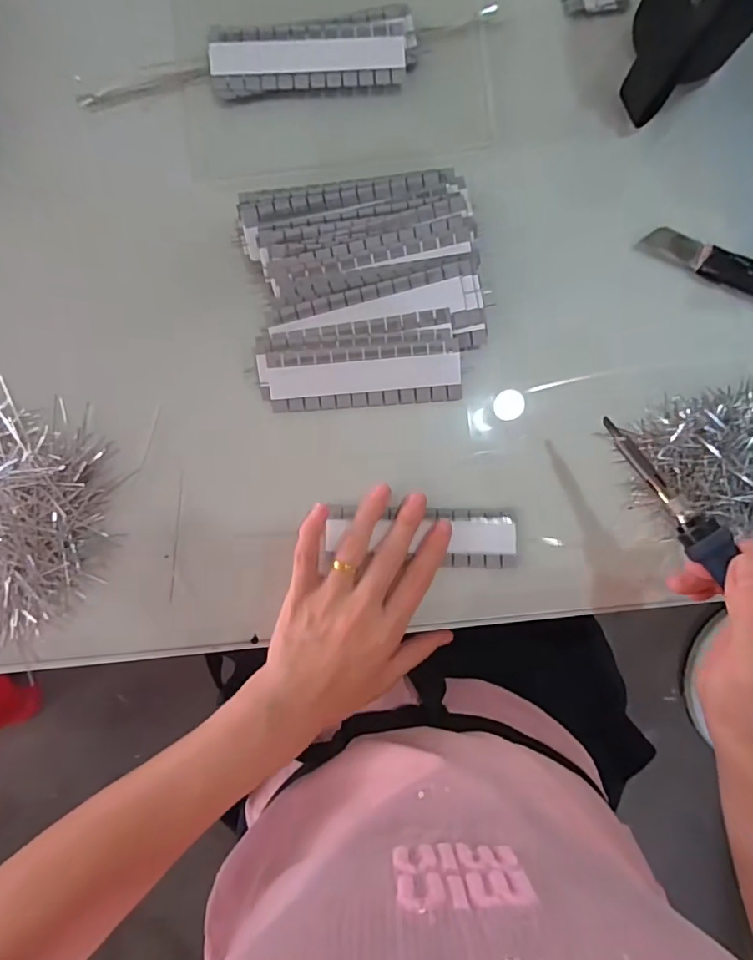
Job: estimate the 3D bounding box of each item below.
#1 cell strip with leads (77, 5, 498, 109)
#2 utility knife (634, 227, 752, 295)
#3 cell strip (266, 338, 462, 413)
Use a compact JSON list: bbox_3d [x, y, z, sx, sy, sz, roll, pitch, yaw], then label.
[{"bbox_3d":[-0.057,-0.277,0.344,0.264,0.012,0.044,-7,91,1],"label":"cell strip with leads"},{"bbox_3d":[0.230,-0.142,0.346,0.111,0.011,0.021,23,91,1],"label":"utility knife"},{"bbox_3d":[-0.007,-0.068,0.346,0.124,0.009,0.038,-5,91,1],"label":"cell strip"}]

